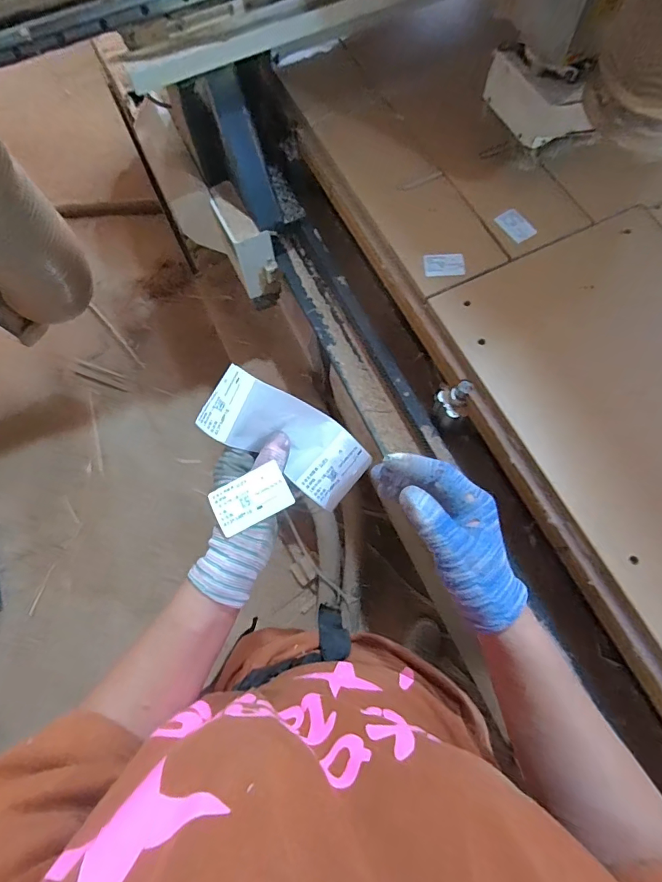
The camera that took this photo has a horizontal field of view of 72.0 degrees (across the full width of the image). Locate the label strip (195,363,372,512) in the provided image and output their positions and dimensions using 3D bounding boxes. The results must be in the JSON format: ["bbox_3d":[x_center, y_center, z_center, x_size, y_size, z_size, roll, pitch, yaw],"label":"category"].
[{"bbox_3d":[-0.037,-0.002,0.384,0.143,0.037,0.060,32,73,-8],"label":"label strip"}]

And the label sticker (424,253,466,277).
[{"bbox_3d":[0.171,-0.266,0.688,0.059,0.006,0.038,-1,70,1],"label":"label sticker"}]

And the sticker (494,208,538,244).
[{"bbox_3d":[0.288,-0.335,0.707,0.042,0.007,0.056,-37,73,-11],"label":"sticker"}]

